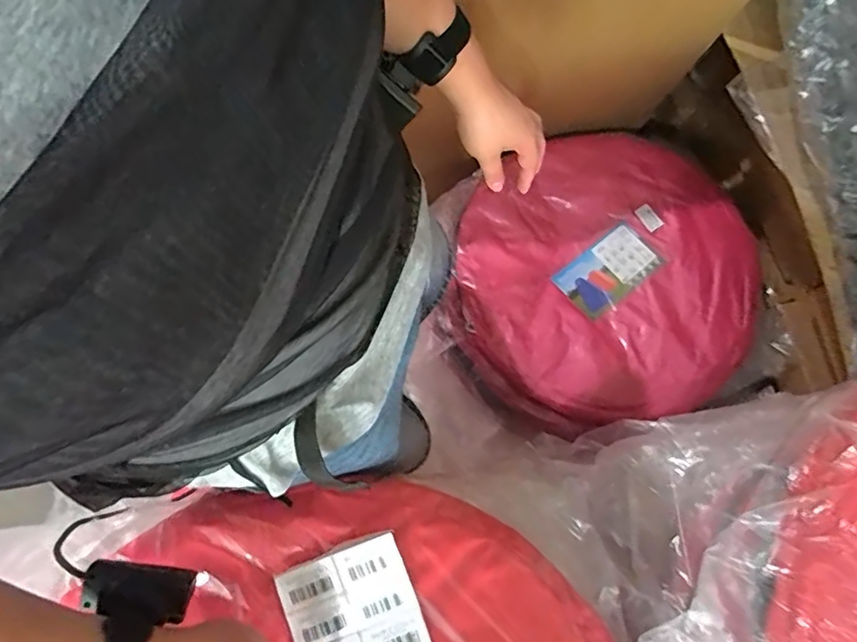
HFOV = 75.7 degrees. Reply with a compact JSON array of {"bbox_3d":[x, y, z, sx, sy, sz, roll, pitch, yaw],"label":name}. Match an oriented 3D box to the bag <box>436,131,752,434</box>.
[{"bbox_3d":[0.314,-0.085,0.999,0.505,0.070,0.572,27,74,8],"label":"bag"}]

